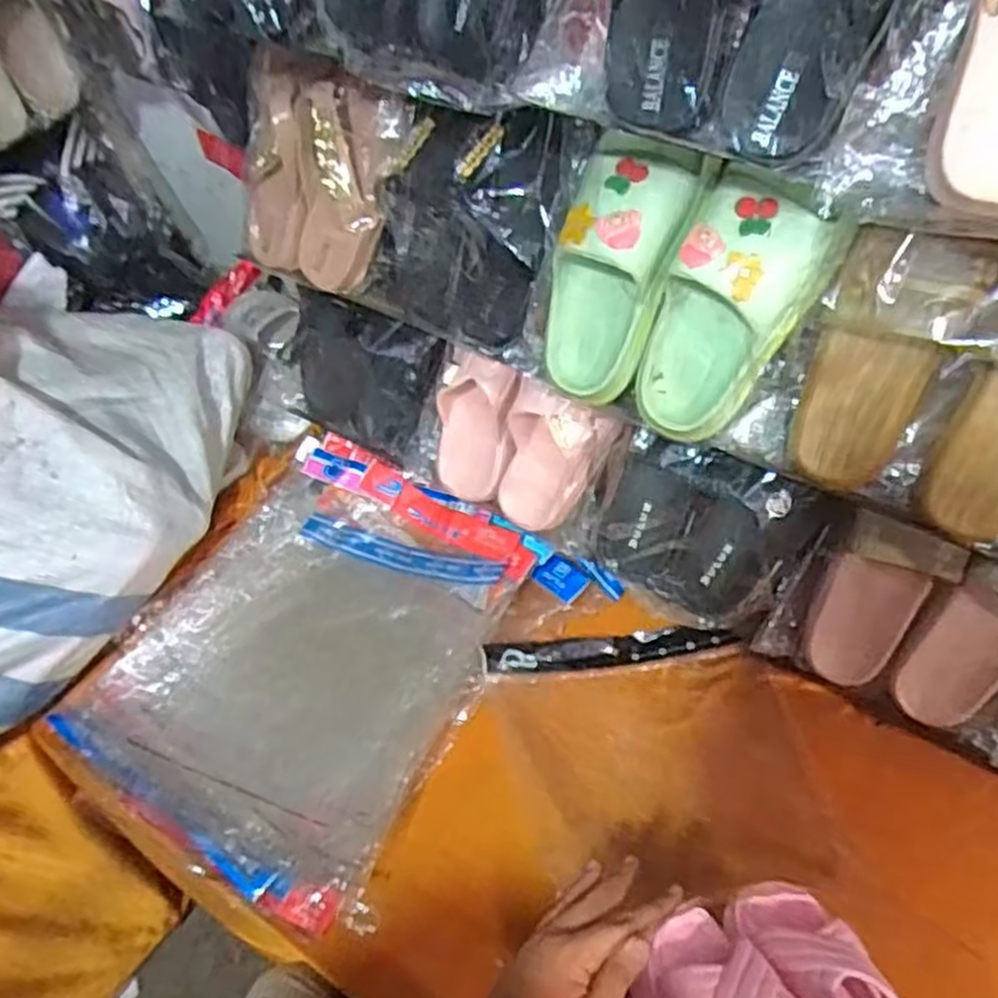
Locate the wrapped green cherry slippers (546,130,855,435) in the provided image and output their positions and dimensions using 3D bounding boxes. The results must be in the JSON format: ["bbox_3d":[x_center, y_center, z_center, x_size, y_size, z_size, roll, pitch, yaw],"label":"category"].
[{"bbox_3d":[0.135,-0.154,0.613,0.199,0.204,0.080,26,34,24],"label":"wrapped green cherry slippers"}]

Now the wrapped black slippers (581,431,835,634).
[{"bbox_3d":[0.200,0.028,0.790,0.198,0.204,0.074,34,41,16],"label":"wrapped black slippers"}]

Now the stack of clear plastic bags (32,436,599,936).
[{"bbox_3d":[-0.209,0.160,0.900,0.403,0.062,0.469,24,58,22],"label":"stack of clear plastic bags"}]

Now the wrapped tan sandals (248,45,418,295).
[{"bbox_3d":[-0.183,-0.319,0.783,0.176,0.202,0.043,29,34,8],"label":"wrapped tan sandals"}]

